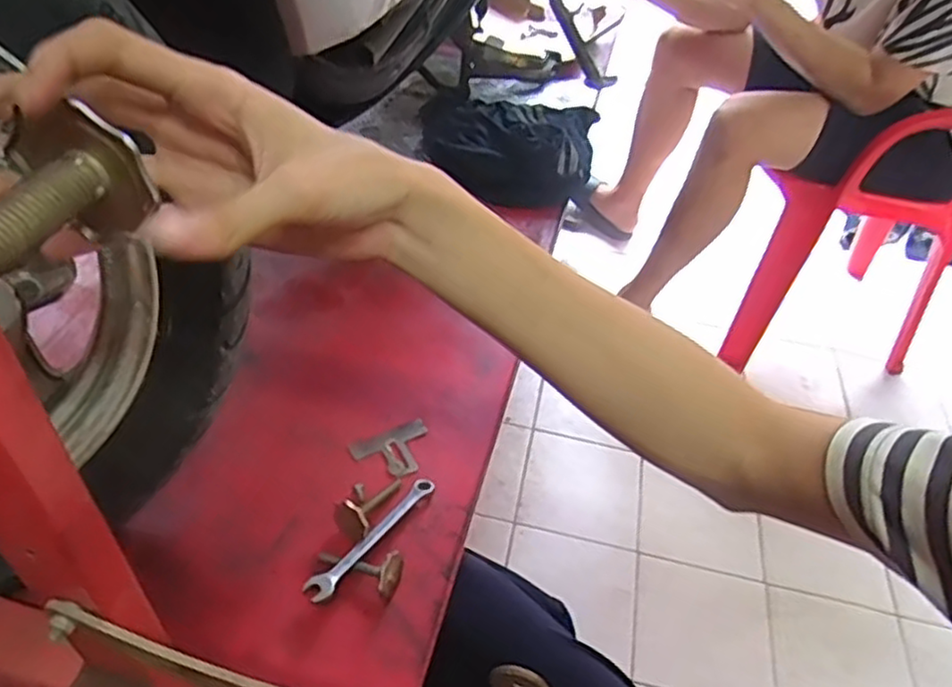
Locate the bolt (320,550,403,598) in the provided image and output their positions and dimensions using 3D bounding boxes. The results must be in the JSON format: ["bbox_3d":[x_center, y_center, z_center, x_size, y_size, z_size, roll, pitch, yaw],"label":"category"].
[{"bbox_3d":[-0.086,0.165,0.511,0.064,0.025,0.024,7,42,24],"label":"bolt"}]

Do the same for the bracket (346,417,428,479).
[{"bbox_3d":[-0.068,0.094,0.601,0.070,0.005,0.049,-23,52,-27],"label":"bracket"}]

